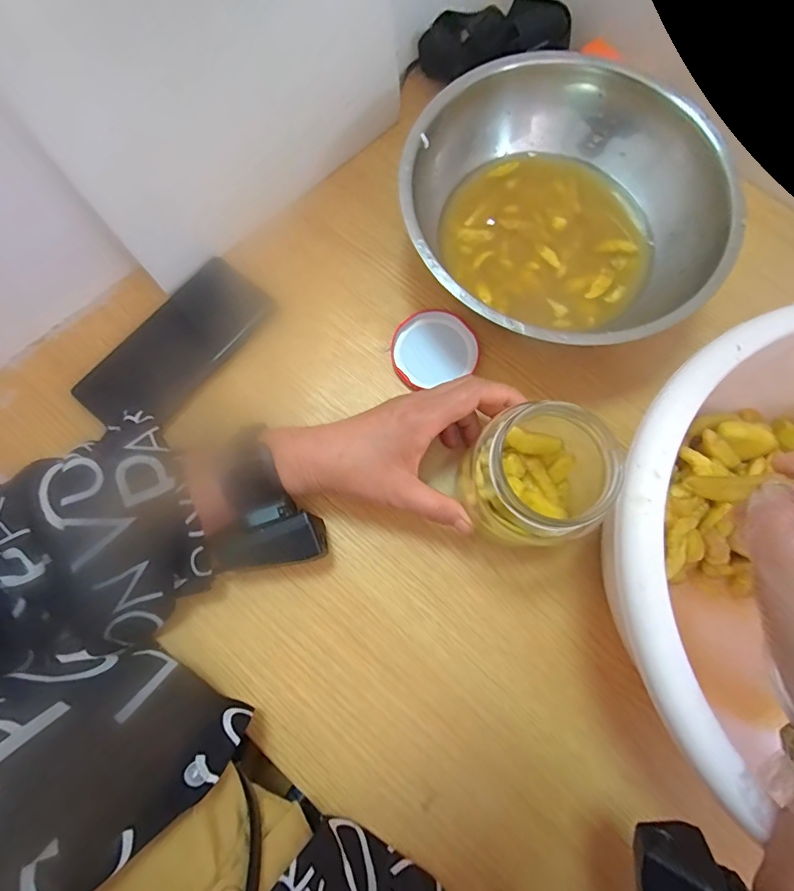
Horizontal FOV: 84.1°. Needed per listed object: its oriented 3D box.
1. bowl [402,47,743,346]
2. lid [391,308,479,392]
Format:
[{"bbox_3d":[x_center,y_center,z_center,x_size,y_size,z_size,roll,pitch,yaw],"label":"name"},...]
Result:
[{"bbox_3d":[0.122,-0.179,0.347,0.224,0.065,0.243,0,76,0],"label":"bowl"},{"bbox_3d":[0.030,-0.081,0.369,0.069,0.012,0.062,-20,77,-5],"label":"lid"}]

